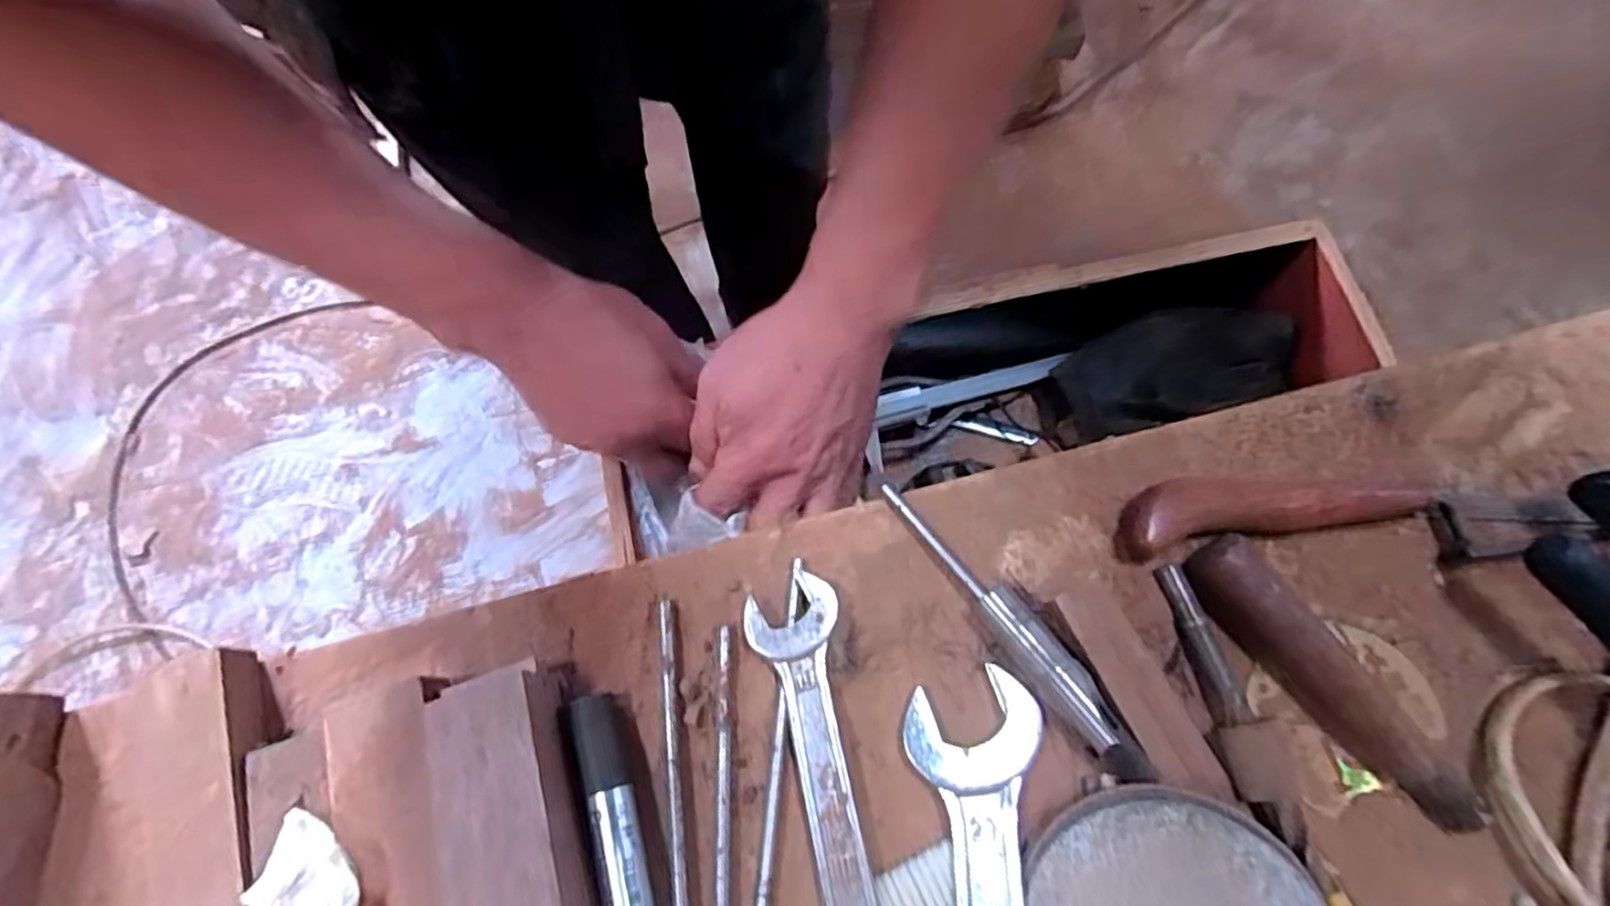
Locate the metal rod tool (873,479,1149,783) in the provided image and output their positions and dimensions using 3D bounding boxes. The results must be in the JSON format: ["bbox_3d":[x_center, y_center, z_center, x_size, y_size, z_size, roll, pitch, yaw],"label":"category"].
[{"bbox_3d":[0.079,0.065,0.292,0.016,0.022,0.144,-35,72,-9],"label":"metal rod tool"}]

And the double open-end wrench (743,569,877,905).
[{"bbox_3d":[0.013,0.146,0.269,0.038,0.013,0.195,-12,70,-1],"label":"double open-end wrench"}]

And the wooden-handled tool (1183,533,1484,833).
[{"bbox_3d":[0.200,0.086,0.277,0.025,0.022,0.125,-38,73,-10],"label":"wooden-handled tool"}]

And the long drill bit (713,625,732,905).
[{"bbox_3d":[-0.031,0.158,0.271,0.008,0.005,0.180,-3,70,2],"label":"long drill bit"}]

